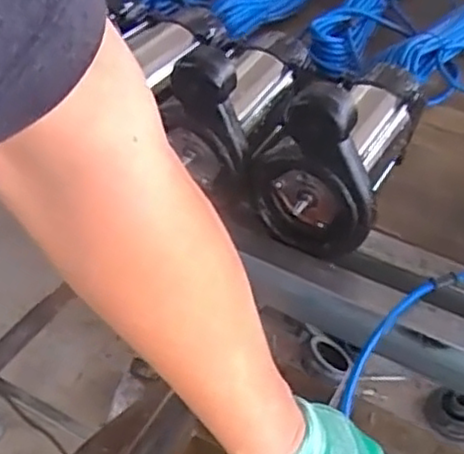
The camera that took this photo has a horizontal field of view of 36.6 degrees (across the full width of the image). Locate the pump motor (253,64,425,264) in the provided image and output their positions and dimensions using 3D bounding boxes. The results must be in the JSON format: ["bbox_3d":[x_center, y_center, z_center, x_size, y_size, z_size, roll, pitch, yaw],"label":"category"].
[{"bbox_3d":[0.111,-0.101,0.693,0.117,0.159,0.214,19,46,17],"label":"pump motor"}]

